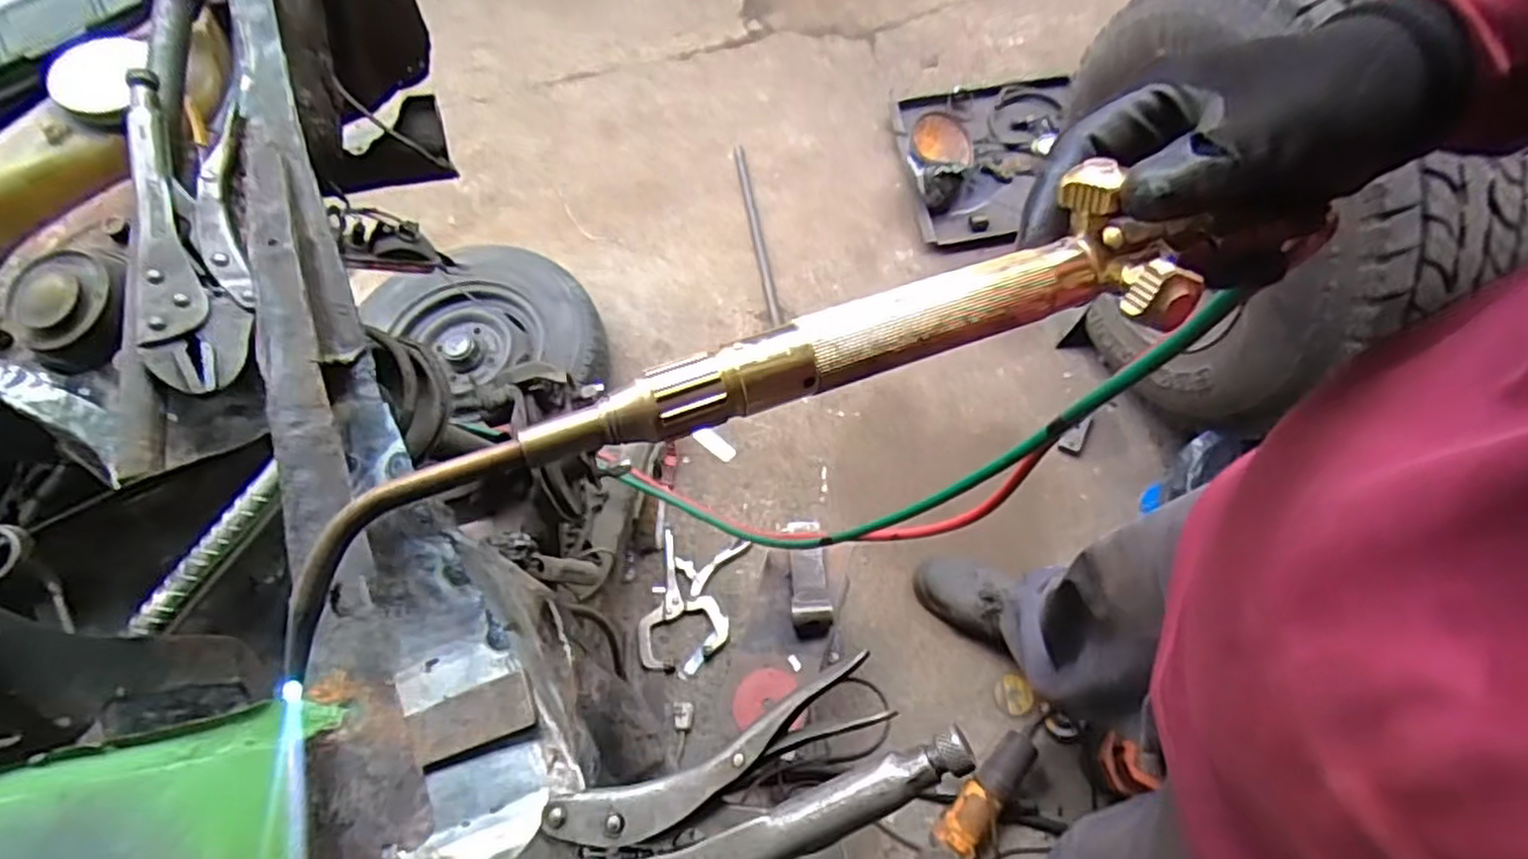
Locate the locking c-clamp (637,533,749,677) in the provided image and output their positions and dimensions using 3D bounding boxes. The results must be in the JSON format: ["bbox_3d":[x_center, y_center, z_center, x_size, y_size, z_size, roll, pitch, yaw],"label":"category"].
[{"bbox_3d":[-0.135,0.317,1.370,0.156,0.022,0.252,9,66,7],"label":"locking c-clamp"}]

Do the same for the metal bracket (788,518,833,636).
[{"bbox_3d":[0.067,0.225,1.115,0.067,0.044,0.170,-4,65,1],"label":"metal bracket"}]

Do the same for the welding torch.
[{"bbox_3d":[0.002,-0.014,0.246,0.315,0.033,0.054,-20,65,-14],"label":"welding torch"}]

